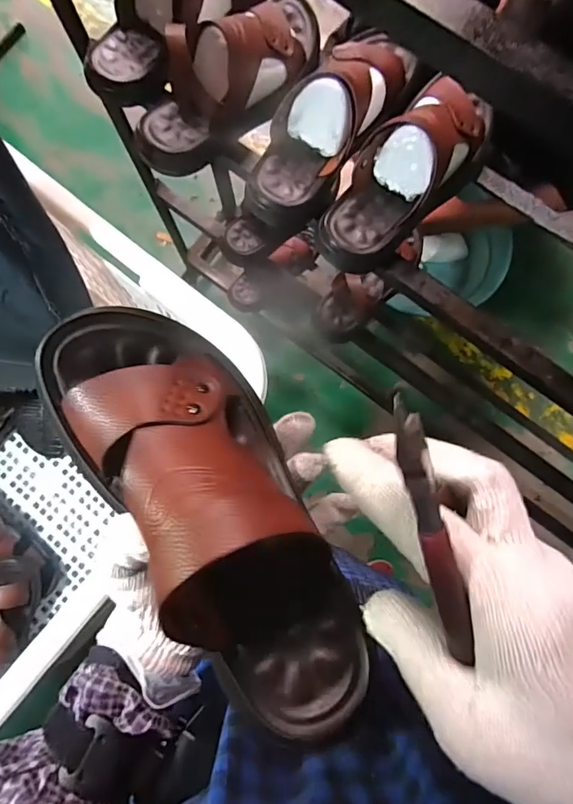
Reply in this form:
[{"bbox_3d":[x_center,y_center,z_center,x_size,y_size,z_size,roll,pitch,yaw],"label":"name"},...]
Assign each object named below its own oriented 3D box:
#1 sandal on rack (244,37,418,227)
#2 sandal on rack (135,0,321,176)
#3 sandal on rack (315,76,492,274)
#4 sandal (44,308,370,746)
[{"bbox_3d":[0.046,-0.323,0.532,0.102,0.083,0.249,34,84,5],"label":"sandal on rack"},{"bbox_3d":[-0.067,-0.391,0.540,0.282,0.088,0.104,-45,84,-5],"label":"sandal on rack"},{"bbox_3d":[0.135,-0.260,0.525,0.110,0.086,0.249,42,85,6],"label":"sandal on rack"},{"bbox_3d":[-0.043,0.057,0.240,0.095,0.097,0.253,-28,87,-3],"label":"sandal"}]

